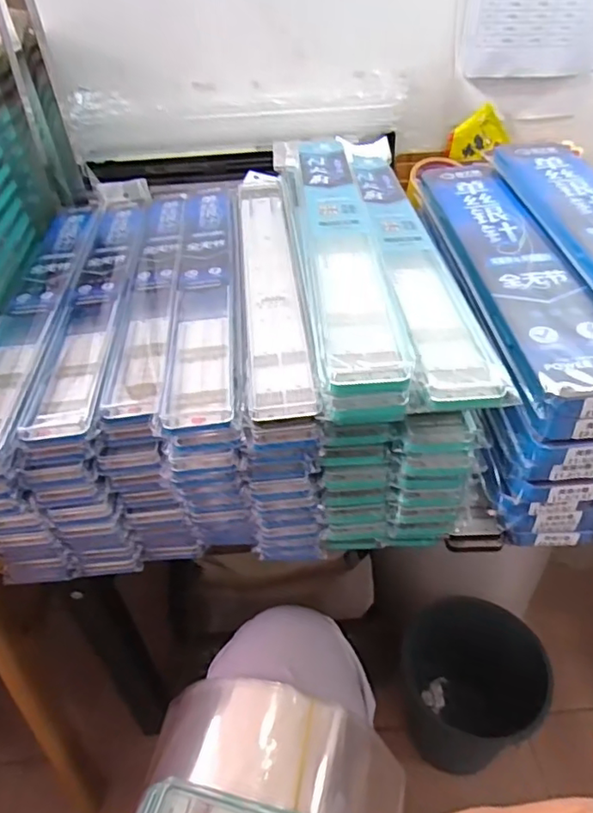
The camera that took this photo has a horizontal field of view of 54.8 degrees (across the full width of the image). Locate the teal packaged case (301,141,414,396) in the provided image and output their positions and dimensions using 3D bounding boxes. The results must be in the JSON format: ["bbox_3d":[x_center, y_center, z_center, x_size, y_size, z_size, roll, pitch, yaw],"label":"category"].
[{"bbox_3d":[0.039,-0.159,0.531,0.059,0.028,0.420,-3,41,-1],"label":"teal packaged case"}]

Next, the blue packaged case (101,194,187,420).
[{"bbox_3d":[-0.149,-0.141,0.601,0.053,0.017,0.419,-4,41,-3],"label":"blue packaged case"}]

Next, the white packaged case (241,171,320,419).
[{"bbox_3d":[-0.030,-0.151,0.605,0.055,0.020,0.472,-5,41,-3],"label":"white packaged case"}]

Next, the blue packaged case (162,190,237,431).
[{"bbox_3d":[-0.090,-0.125,0.572,0.056,0.021,0.403,-4,41,-2],"label":"blue packaged case"}]

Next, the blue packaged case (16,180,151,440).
[{"bbox_3d":[-0.209,-0.133,0.617,0.064,0.025,0.450,-11,44,3],"label":"blue packaged case"}]

